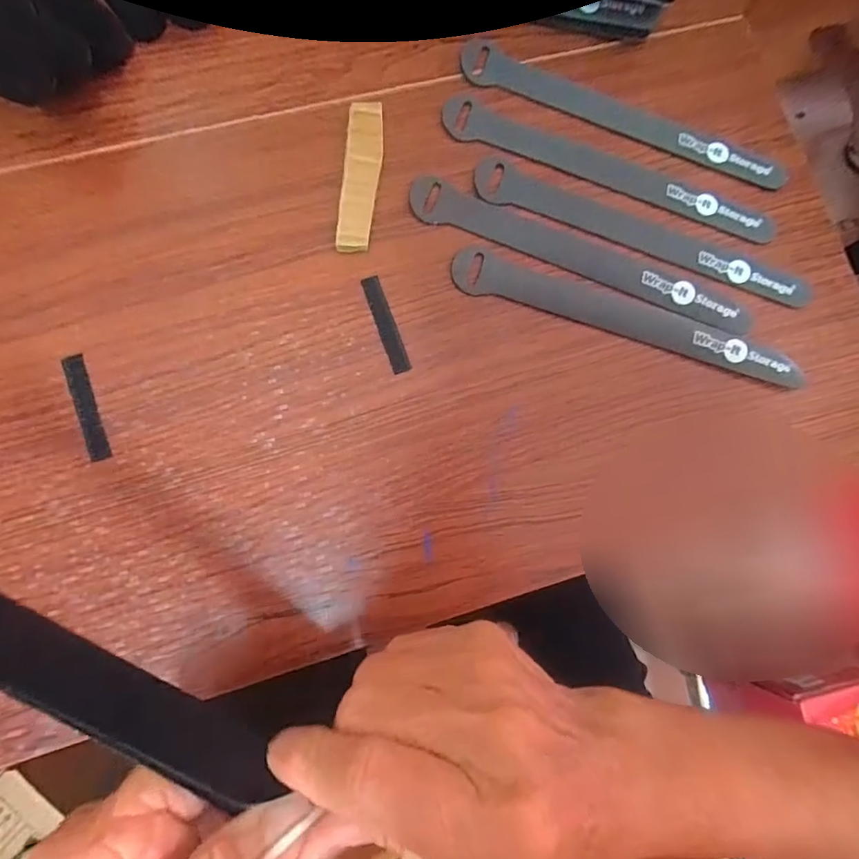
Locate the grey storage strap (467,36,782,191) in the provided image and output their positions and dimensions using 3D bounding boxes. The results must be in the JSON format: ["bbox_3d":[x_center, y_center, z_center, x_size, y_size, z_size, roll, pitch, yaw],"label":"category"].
[{"bbox_3d":[0.113,-0.180,0.298,0.198,0.004,0.023,22,81,-1],"label":"grey storage strap"}]

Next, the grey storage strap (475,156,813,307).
[{"bbox_3d":[0.120,-0.108,0.290,0.198,0.008,0.025,21,81,-1],"label":"grey storage strap"}]

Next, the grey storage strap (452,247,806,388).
[{"bbox_3d":[0.108,-0.061,0.279,0.196,0.008,0.023,18,81,-2],"label":"grey storage strap"}]

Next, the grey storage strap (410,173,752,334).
[{"bbox_3d":[0.084,-0.097,0.283,0.196,0.005,0.024,21,81,-1],"label":"grey storage strap"}]

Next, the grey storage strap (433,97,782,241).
[{"bbox_3d":[0.103,-0.149,0.295,0.196,0.006,0.026,20,81,-1],"label":"grey storage strap"}]

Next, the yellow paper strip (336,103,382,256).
[{"bbox_3d":[-0.037,-0.139,0.280,0.019,0.007,0.086,5,81,-4],"label":"yellow paper strip"}]

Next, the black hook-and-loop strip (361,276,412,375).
[{"bbox_3d":[-0.023,-0.056,0.271,0.010,0.004,0.054,-19,84,-7],"label":"black hook-and-loop strip"}]

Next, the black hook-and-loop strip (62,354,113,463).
[{"bbox_3d":[-0.170,-0.011,0.253,0.010,0.004,0.054,-18,84,-7],"label":"black hook-and-loop strip"}]

